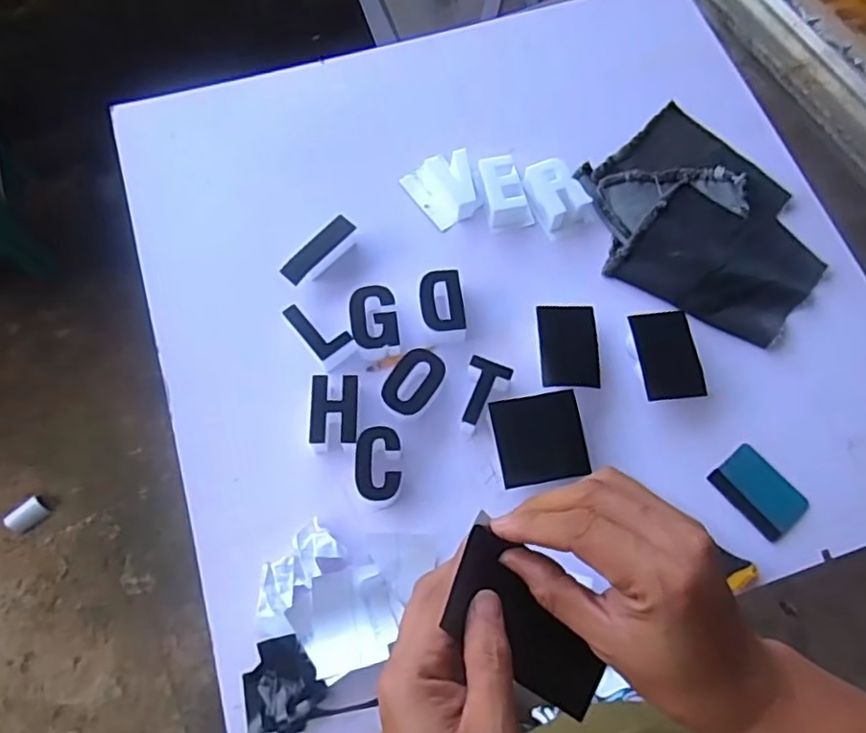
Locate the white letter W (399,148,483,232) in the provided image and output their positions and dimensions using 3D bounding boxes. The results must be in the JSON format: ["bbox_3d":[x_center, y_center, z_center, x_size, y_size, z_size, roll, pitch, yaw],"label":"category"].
[{"bbox_3d":[0.015,-0.246,0.864,0.092,0.035,0.103,-22,69,-7],"label":"white letter W"}]

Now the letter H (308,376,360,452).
[{"bbox_3d":[-0.115,0.053,0.734,0.056,0.034,0.078,0,69,-2],"label":"letter H"}]

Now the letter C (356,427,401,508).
[{"bbox_3d":[-0.061,0.113,0.714,0.052,0.032,0.086,-3,68,1],"label":"letter C"}]

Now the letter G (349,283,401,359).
[{"bbox_3d":[-0.072,-0.054,0.780,0.057,0.037,0.084,-10,68,-2],"label":"letter G"}]

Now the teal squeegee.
[{"bbox_3d":[0.387,0.147,0.744,0.076,0.005,0.098,-37,75,-15],"label":"teal squeegee"}]

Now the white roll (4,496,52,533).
[{"bbox_3d":[-0.901,0.334,1.397,0.087,0.049,0.045,-37,75,-14],"label":"white roll"}]

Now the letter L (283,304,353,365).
[{"bbox_3d":[-0.143,-0.044,0.777,0.048,0.034,0.078,-37,77,-24],"label":"letter L"}]

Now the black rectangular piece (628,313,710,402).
[{"bbox_3d":[0.286,-0.014,0.766,0.074,0.008,0.108,-7,76,-6],"label":"black rectangular piece"}]

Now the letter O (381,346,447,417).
[{"bbox_3d":[-0.023,0.020,0.751,0.056,0.032,0.086,35,72,10],"label":"letter O"}]

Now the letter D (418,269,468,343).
[{"bbox_3d":[0.012,-0.077,0.794,0.056,0.034,0.086,-6,68,-1],"label":"letter D"}]

